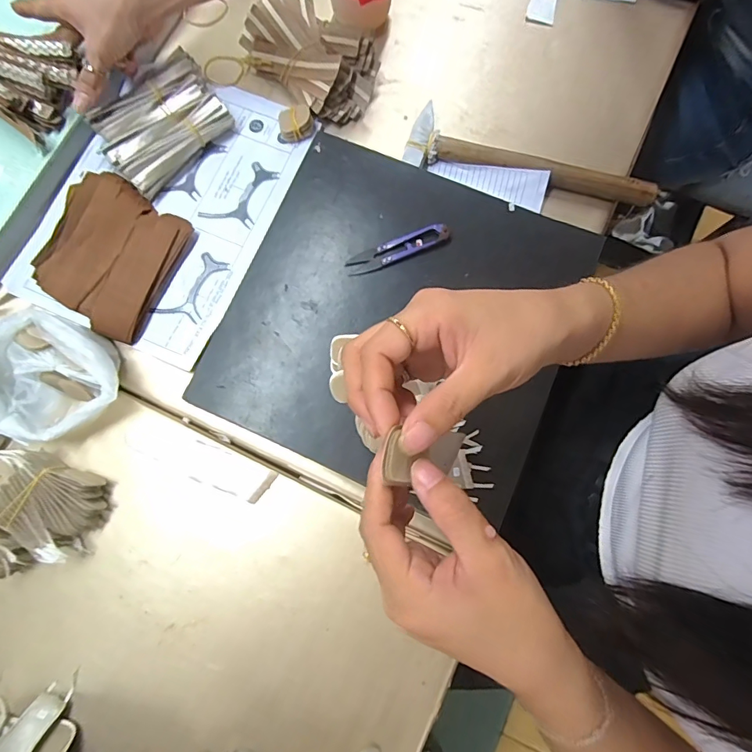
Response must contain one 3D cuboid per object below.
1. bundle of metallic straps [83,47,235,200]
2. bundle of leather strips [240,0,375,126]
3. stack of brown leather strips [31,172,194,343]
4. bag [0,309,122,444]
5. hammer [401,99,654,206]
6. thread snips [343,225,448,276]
[{"bbox_3d":[-0.226,-0.267,0.452,0.104,0.029,0.130,44,83,8],"label":"bundle of metallic straps"},{"bbox_3d":[-0.065,-0.342,0.462,0.154,0.038,0.096,42,83,8],"label":"bundle of leather strips"},{"bbox_3d":[-0.263,-0.122,0.427,0.115,0.026,0.142,24,80,5],"label":"stack of brown leather strips"},{"bbox_3d":[-0.287,0.001,0.389,0.110,0.046,0.106,-5,79,0],"label":"bag"},{"bbox_3d":[0.158,-0.224,0.449,0.251,0.028,0.066,11,79,3],"label":"hammer"},{"bbox_3d":[0.021,-0.122,0.415,0.100,0.015,0.021,-23,79,-3],"label":"thread snips"}]

